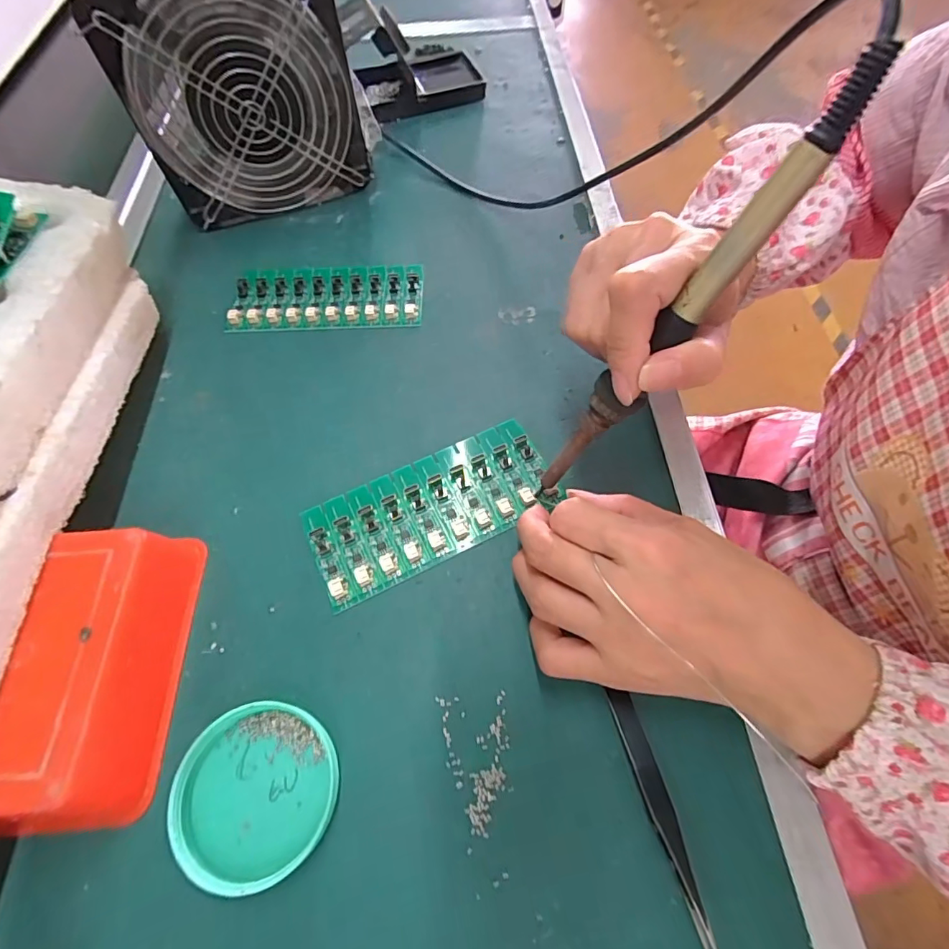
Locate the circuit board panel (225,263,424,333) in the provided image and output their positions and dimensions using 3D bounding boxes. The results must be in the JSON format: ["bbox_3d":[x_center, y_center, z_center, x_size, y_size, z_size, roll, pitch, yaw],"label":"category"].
[{"bbox_3d":[-0.107,-0.131,0.359,0.136,0.008,0.061,-1,61,0],"label":"circuit board panel"}]

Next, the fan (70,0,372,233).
[{"bbox_3d":[-0.166,-0.277,0.357,0.154,0.155,0.050,-22,63,-11],"label":"fan"}]

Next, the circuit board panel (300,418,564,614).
[{"bbox_3d":[-0.025,0.017,0.276,0.135,0.007,0.062,-27,65,-12],"label":"circuit board panel"}]

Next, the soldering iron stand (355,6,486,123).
[{"bbox_3d":[-0.057,-0.403,0.474,0.126,0.065,0.078,-19,63,-9],"label":"soldering iron stand"}]

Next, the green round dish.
[{"bbox_3d":[-0.093,0.134,0.210,0.064,0.013,0.065,0,61,0],"label":"green round dish"}]

